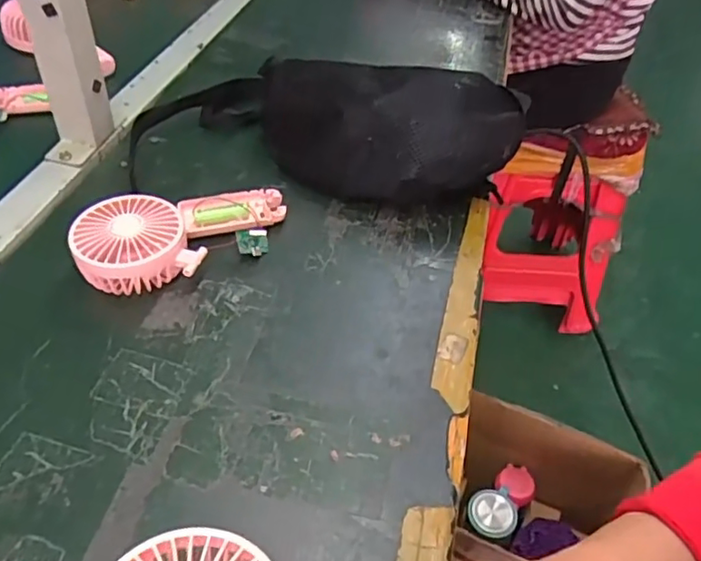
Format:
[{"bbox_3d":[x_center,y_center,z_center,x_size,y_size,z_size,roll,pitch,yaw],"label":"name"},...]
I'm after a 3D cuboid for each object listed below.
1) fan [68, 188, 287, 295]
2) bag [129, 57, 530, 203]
[{"bbox_3d":[-0.140,-0.044,0.518,0.183,0.043,0.090,-23,52,-25],"label":"fan"},{"bbox_3d":[-0.025,-0.164,0.600,0.381,0.099,0.157,8,45,2],"label":"bag"}]

